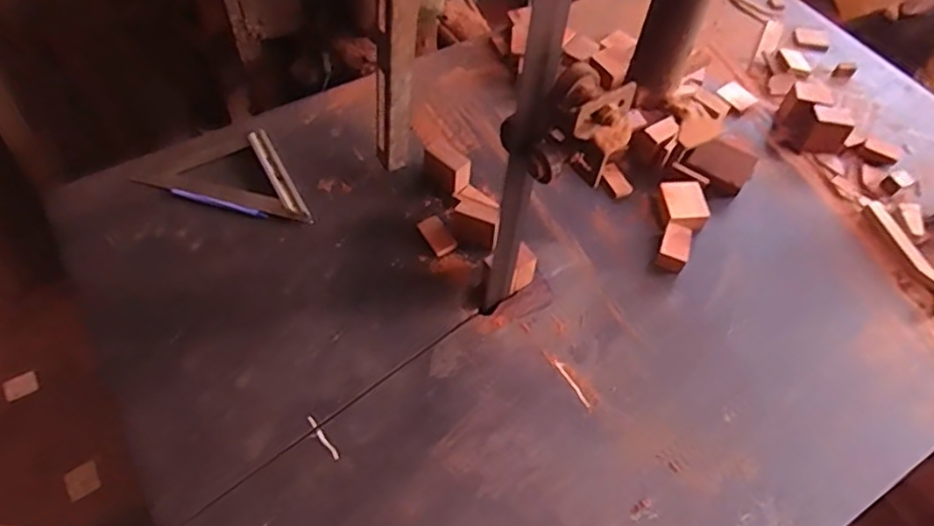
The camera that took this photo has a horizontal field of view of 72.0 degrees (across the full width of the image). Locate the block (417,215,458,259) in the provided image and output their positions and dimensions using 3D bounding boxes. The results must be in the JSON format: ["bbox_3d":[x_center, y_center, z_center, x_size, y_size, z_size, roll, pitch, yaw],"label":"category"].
[{"bbox_3d":[-0.039,-0.036,0.840,0.033,0.007,0.058,-27,63,-21],"label":"block"}]

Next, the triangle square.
[{"bbox_3d":[-0.313,-0.131,0.883,0.229,0.017,0.124,12,56,3],"label":"triangle square"}]

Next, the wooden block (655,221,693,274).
[{"bbox_3d":[0.275,-0.021,0.850,0.039,0.027,0.061,19,57,8],"label":"wooden block"}]

